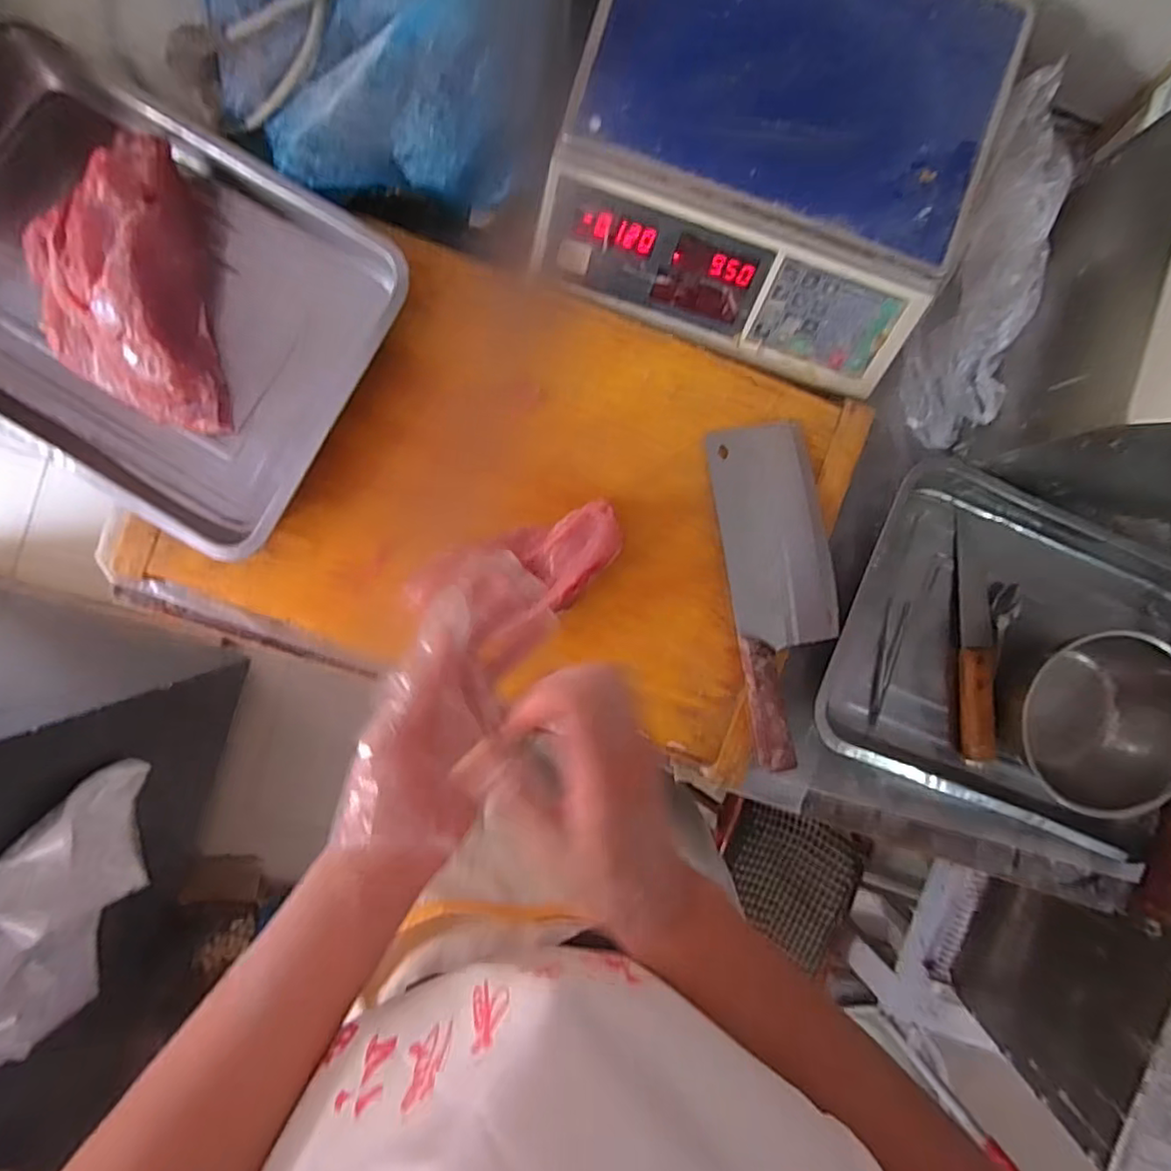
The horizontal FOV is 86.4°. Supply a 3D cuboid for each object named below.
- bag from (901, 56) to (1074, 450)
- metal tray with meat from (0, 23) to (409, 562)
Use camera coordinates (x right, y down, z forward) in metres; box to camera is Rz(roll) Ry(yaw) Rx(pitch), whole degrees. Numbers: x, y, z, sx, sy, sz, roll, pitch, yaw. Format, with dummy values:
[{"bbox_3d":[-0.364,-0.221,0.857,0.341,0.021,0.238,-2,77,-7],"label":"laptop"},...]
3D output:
[{"bbox_3d":[0.344,-0.270,0.528,0.069,0.064,0.271,7,112,-2],"label":"bag"},{"bbox_3d":[-0.368,-0.233,0.498,0.388,0.061,0.276,31,92,-4],"label":"metal tray with meat"}]

